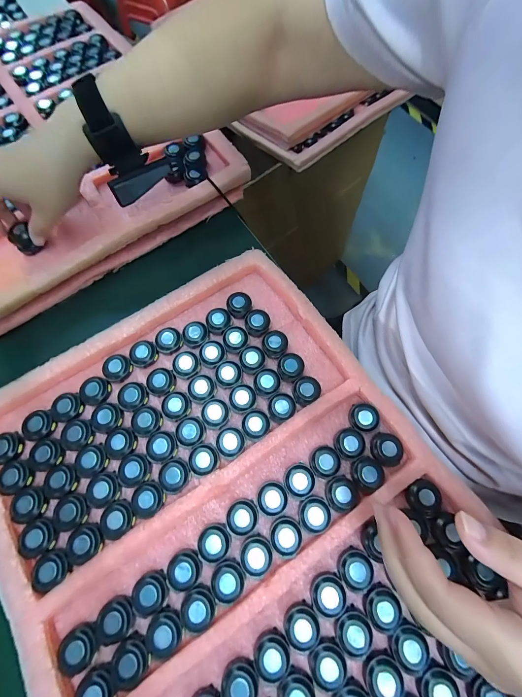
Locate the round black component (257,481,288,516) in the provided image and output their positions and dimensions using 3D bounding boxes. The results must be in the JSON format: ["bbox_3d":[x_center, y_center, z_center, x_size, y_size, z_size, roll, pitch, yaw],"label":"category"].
[{"bbox_3d":[0.010,0.140,0.273,0.027,0.015,0.027,0,71,-1],"label":"round black component"}]

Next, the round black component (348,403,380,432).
[{"bbox_3d":[0.105,0.070,0.296,0.026,0.015,0.028,0,71,-1],"label":"round black component"}]

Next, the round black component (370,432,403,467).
[{"bbox_3d":[0.124,0.099,0.286,0.026,0.012,0.030,-1,71,-1],"label":"round black component"}]

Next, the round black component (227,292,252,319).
[{"bbox_3d":[-0.026,-0.051,0.343,0.027,0.015,0.029,0,71,-1],"label":"round black component"}]

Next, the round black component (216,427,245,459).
[{"bbox_3d":[-0.031,0.094,0.288,0.028,0.011,0.028,0,71,-1],"label":"round black component"}]

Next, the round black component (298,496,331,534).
[{"bbox_3d":[0.050,0.153,0.268,0.026,0.013,0.028,0,71,-1],"label":"round black component"}]

